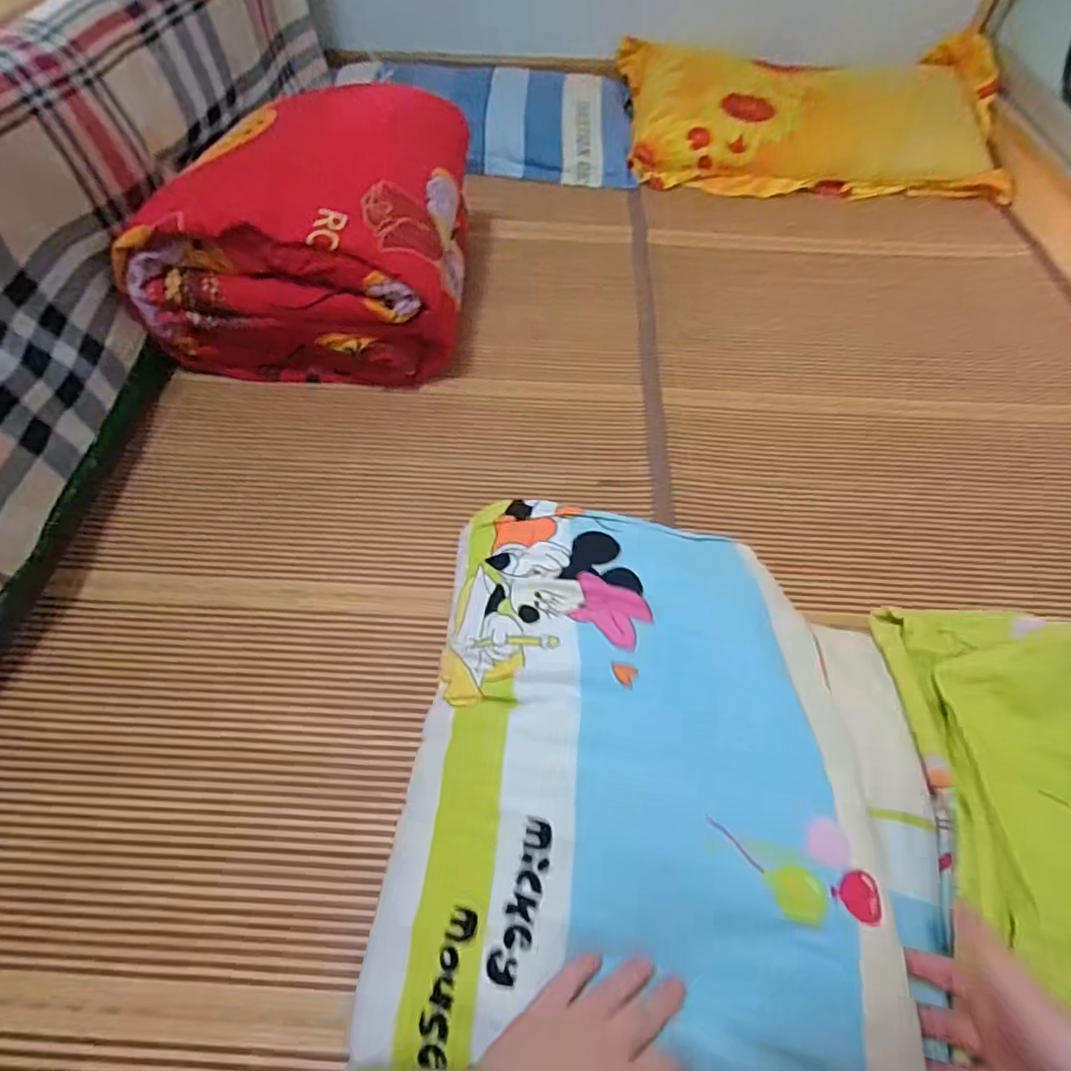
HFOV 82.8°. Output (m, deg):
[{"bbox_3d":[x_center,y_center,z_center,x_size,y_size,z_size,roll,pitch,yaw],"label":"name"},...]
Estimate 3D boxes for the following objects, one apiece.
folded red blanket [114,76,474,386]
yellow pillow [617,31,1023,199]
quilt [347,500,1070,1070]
[{"bbox_3d":[-0.320,-0.429,0.897,0.412,0.225,0.368,5,57,1],"label":"folded red blanket"},{"bbox_3d":[0.525,-0.908,1.262,0.682,0.140,0.486,6,57,1],"label":"yellow pillow"},{"bbox_3d":[0.245,0.202,0.460,0.664,0.082,0.428,11,57,5],"label":"quilt"}]

